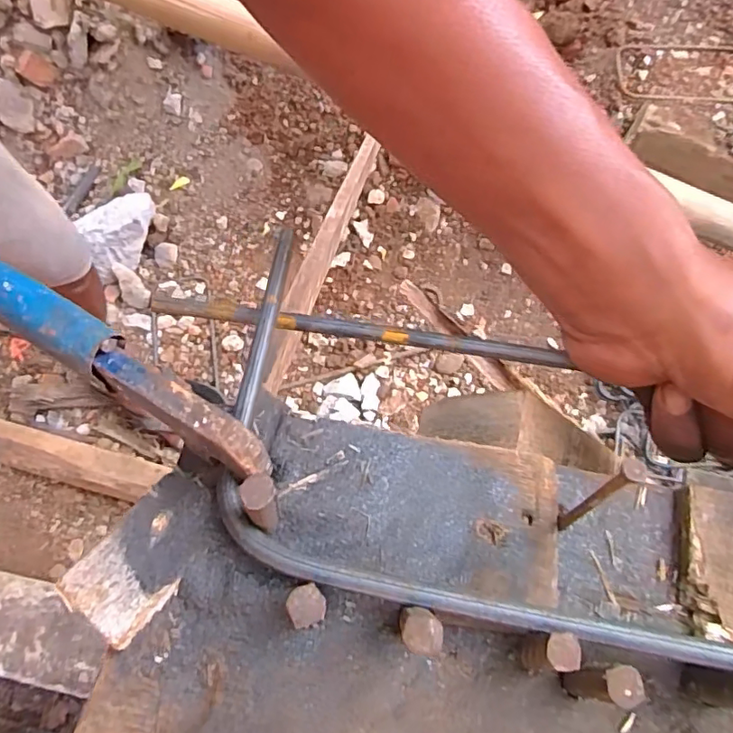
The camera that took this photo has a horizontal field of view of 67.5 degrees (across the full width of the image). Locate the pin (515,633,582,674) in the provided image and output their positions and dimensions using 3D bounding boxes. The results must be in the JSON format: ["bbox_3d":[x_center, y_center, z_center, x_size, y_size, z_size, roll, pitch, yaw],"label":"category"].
[{"bbox_3d":[0.053,0.086,0.163,0.010,0.031,0.012,1,67,-3],"label":"pin"}]

